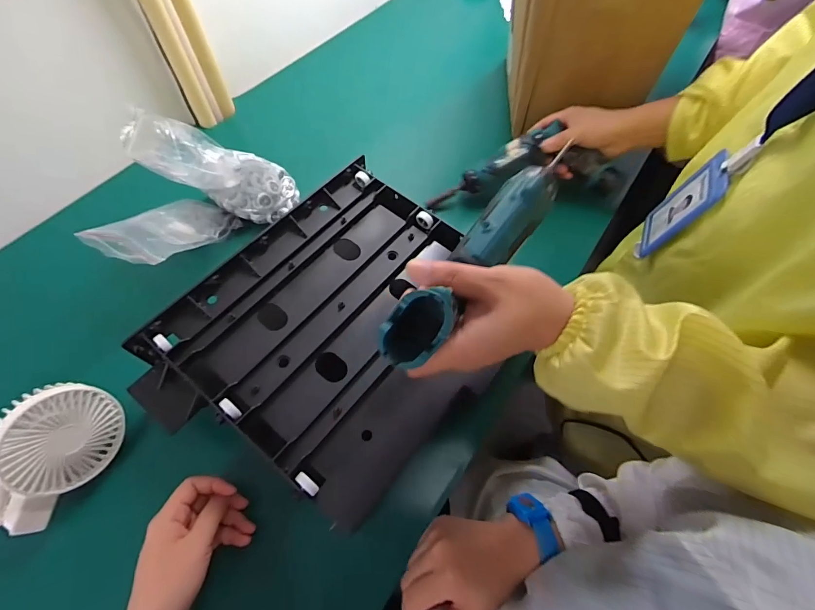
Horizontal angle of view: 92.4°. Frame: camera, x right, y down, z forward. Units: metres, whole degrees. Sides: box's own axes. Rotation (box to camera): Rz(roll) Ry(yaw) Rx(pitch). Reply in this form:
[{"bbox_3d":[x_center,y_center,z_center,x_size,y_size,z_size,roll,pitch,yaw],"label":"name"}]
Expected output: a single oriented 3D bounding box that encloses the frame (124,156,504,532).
[{"bbox_3d":[-0.067,0.024,0.417,0.285,0.051,0.344,36,65,18],"label":"frame"}]

